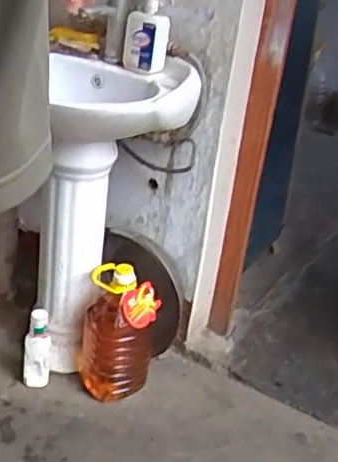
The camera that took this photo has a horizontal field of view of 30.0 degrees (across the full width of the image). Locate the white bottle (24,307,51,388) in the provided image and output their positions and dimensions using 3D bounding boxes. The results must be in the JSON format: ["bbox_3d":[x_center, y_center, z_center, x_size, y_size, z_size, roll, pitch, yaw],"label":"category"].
[{"bbox_3d":[-0.325,0.296,1.553,0.063,0.190,0.061,2,27,-12],"label":"white bottle"}]

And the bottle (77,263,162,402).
[{"bbox_3d":[-0.127,0.250,1.565,0.178,0.328,0.152,6,27,-5],"label":"bottle"}]

